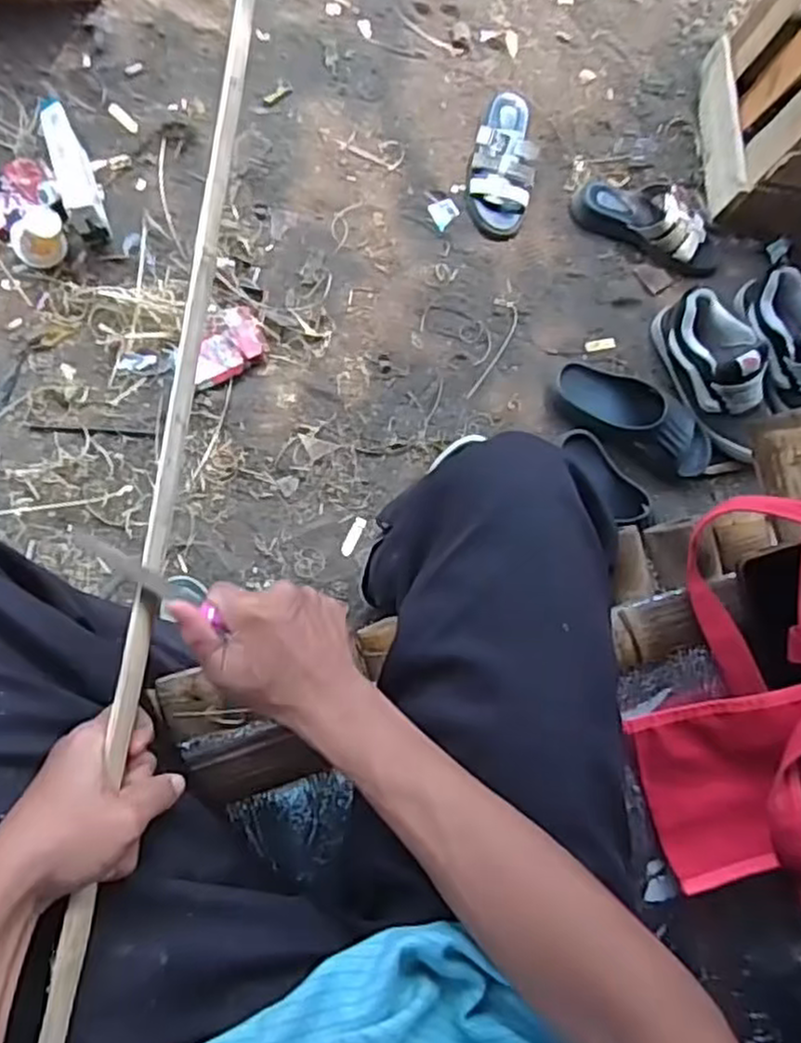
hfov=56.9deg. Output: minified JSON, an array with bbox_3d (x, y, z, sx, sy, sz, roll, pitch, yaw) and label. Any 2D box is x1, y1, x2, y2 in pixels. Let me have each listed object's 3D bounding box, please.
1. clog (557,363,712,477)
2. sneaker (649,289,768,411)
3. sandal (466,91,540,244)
[{"bbox_3d":[0.359,-0.161,1.115,0.257,0.083,0.117,34,82,-1],"label":"clog"},{"bbox_3d":[0.485,-0.257,1.143,0.129,0.131,0.190,-9,85,-6],"label":"sneaker"},{"bbox_3d":[0.165,-0.577,1.176,0.104,0.059,0.250,11,83,-4],"label":"sandal"}]

